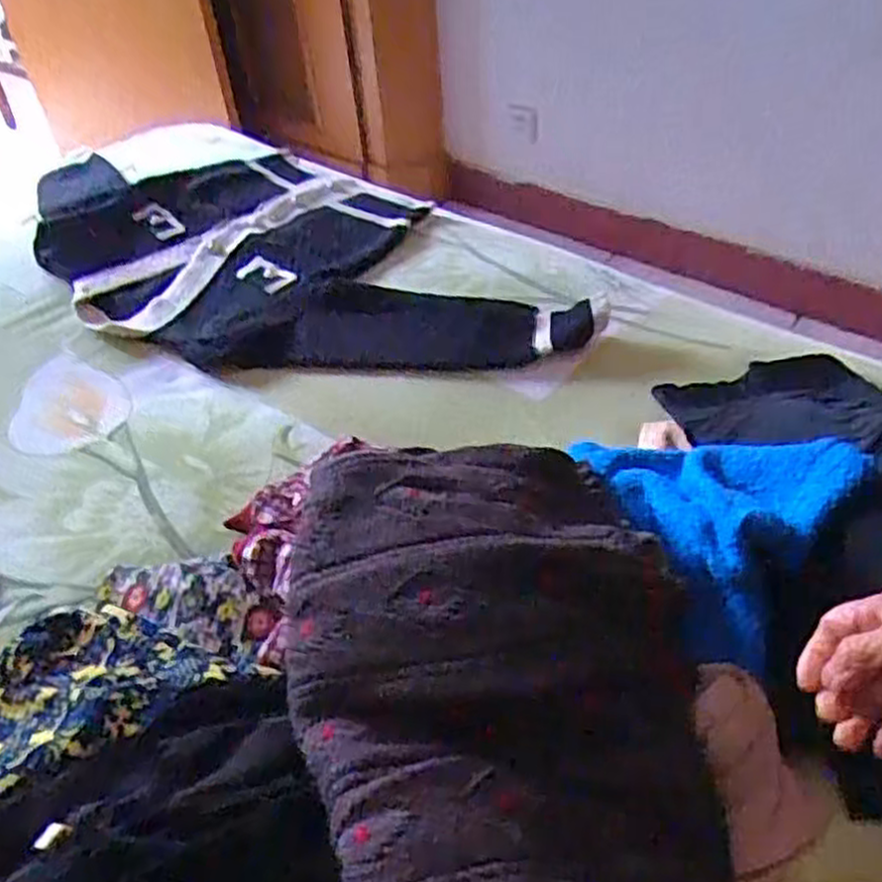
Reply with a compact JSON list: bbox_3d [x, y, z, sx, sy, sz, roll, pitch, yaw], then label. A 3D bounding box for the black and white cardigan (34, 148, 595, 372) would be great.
[{"bbox_3d":[-0.272,-0.285,1.214,0.498,0.056,0.946,-31,51,-24],"label":"black and white cardigan"}]

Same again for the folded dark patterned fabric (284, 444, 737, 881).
[{"bbox_3d":[0.045,0.182,0.574,0.293,0.113,0.450,-8,44,-4],"label":"folded dark patterned fabric"}]

